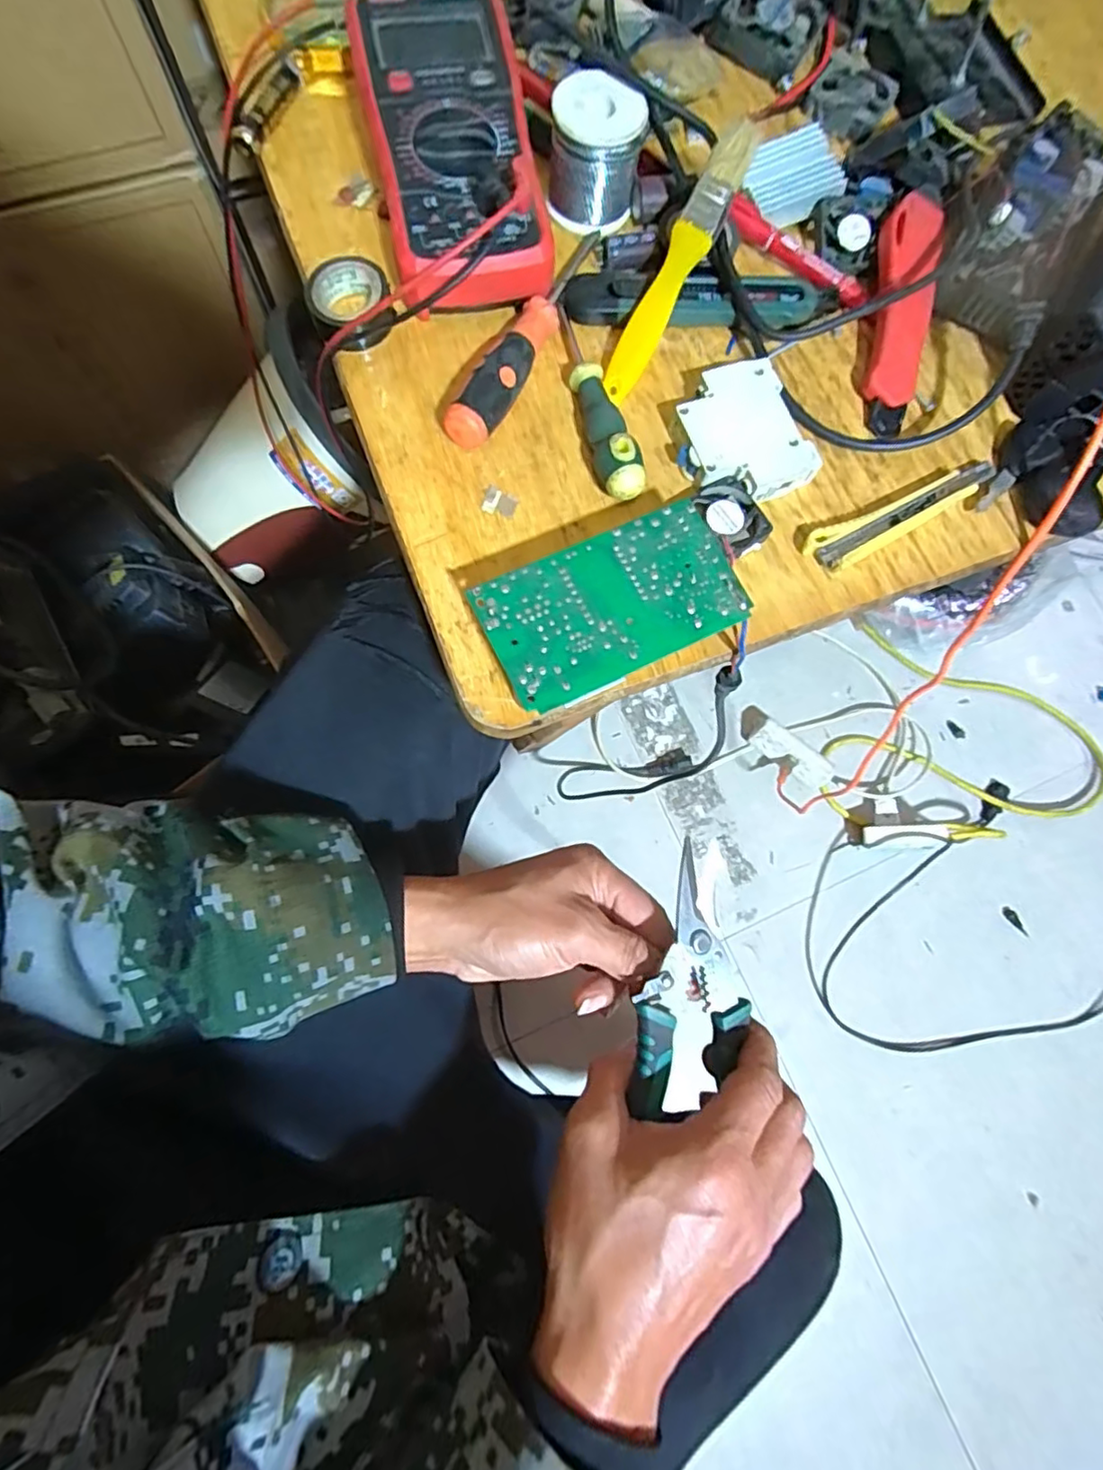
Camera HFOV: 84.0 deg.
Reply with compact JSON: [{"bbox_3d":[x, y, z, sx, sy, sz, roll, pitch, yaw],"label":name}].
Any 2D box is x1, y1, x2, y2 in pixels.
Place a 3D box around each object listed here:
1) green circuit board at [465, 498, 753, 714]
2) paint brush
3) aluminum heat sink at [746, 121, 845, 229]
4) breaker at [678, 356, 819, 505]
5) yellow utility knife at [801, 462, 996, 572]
[{"bbox_3d":[0.029,-0.060,0.306,0.122,0.033,0.068,-26,80,-9],"label":"green circuit board"},{"bbox_3d":[0.072,-0.268,0.350,0.021,0.011,0.160,29,96,6],"label":"paint brush"},{"bbox_3d":[0.149,-0.350,0.382,0.057,0.011,0.051,-19,90,6],"label":"aluminum heat sink"},{"bbox_3d":[0.103,-0.166,0.342,0.067,0.019,0.076,-20,79,-8],"label":"breaker"},{"bbox_3d":[0.201,-0.128,0.349,0.128,0.010,0.025,-29,80,-10],"label":"yellow utility knife"}]

